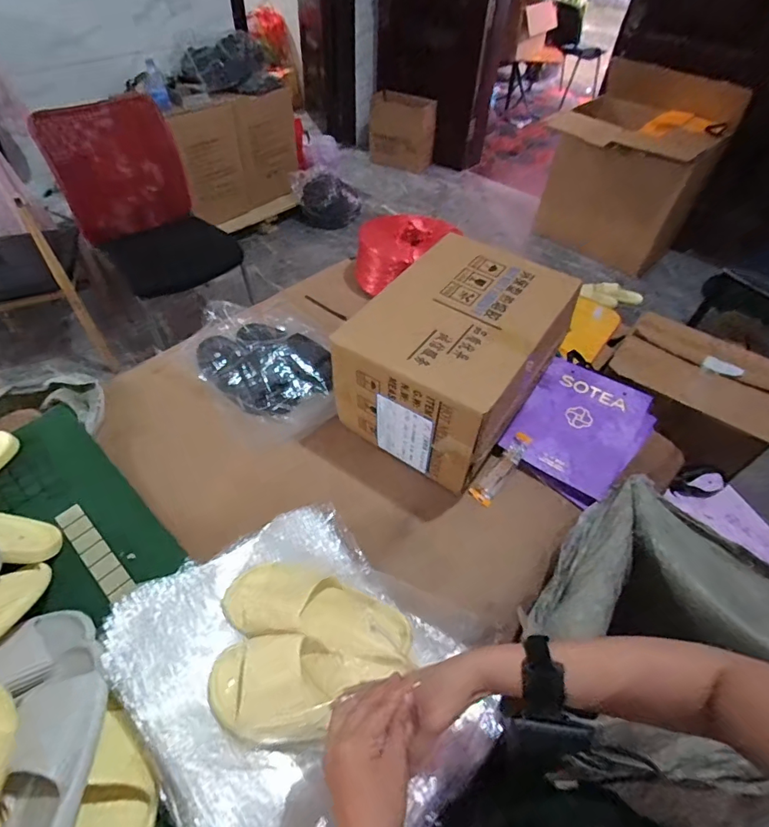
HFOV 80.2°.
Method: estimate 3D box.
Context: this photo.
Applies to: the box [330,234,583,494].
[{"bbox_3d":[0.139,-0.113,0.873,0.300,0.241,0.379,29,55,20],"label":"box"}]

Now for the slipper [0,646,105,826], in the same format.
[{"bbox_3d":[-0.363,0.395,0.486,0.088,0.065,0.270,-5,51,-7],"label":"slipper"}]

